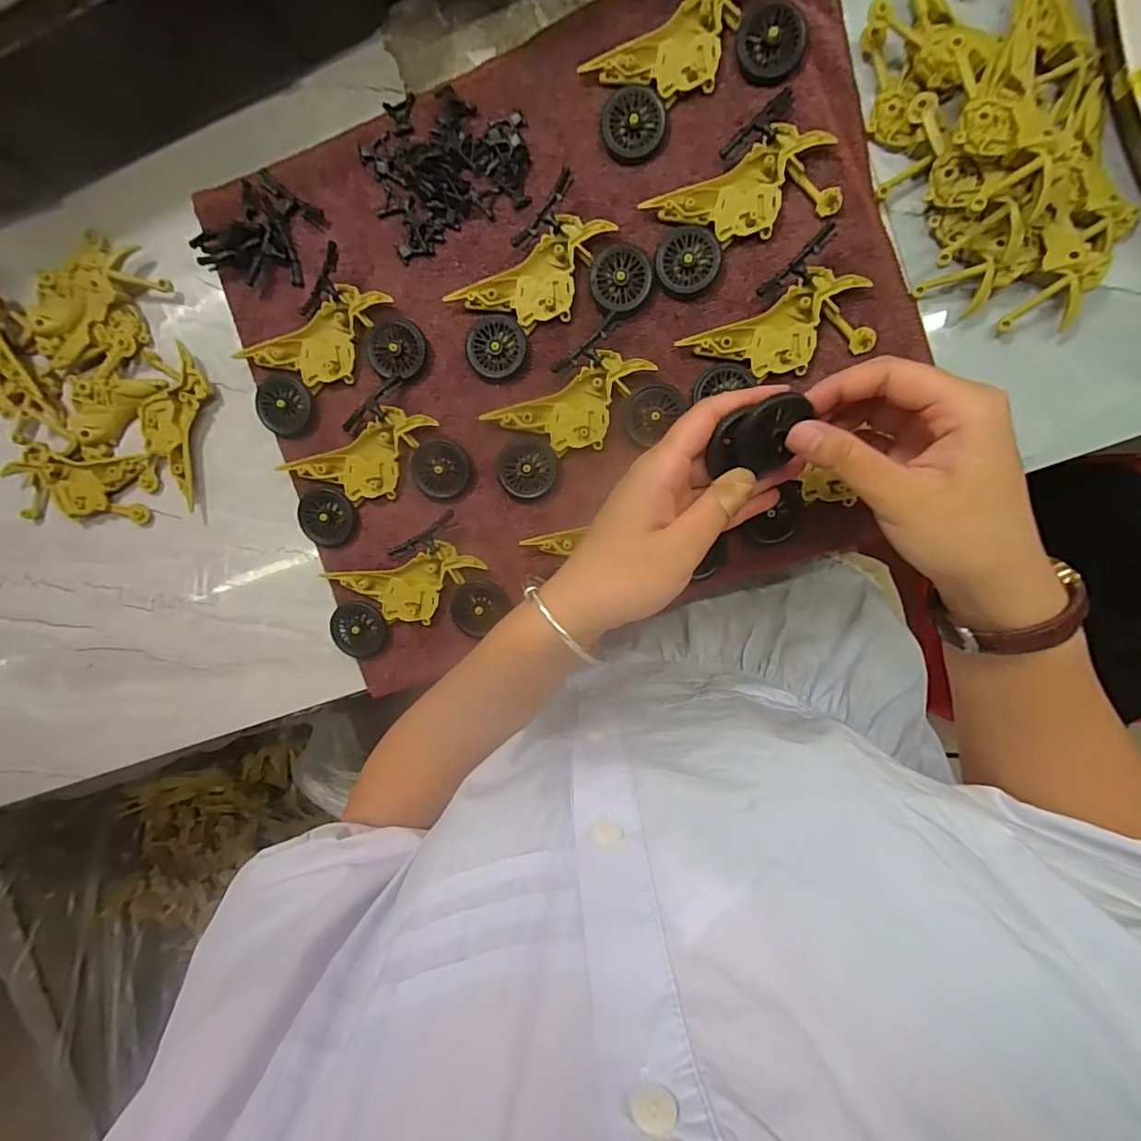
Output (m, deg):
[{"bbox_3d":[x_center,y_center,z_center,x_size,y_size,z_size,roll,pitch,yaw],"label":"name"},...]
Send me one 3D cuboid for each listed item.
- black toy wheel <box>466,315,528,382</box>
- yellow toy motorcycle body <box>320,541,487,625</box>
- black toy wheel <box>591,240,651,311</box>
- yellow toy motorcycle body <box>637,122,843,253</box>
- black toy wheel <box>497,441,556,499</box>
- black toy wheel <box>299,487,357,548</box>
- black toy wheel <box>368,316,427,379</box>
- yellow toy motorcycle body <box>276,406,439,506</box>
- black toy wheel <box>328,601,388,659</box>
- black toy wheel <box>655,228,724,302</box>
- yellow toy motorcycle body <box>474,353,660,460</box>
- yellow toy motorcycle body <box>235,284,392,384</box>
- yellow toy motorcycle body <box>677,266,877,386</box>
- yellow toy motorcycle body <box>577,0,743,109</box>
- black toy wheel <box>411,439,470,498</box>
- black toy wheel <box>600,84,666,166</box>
[{"bbox_3d":[-0.045,-0.137,0.321,0.035,0.009,0.036,1,97,5],"label":"black toy wheel"},{"bbox_3d":[-0.102,0.011,0.339,0.095,0.010,0.046,-17,95,7],"label":"yellow toy motorcycle body"},{"bbox_3d":[0.030,-0.172,0.308,0.034,0.007,0.037,1,97,5],"label":"black toy wheel"},{"bbox_3d":[0.098,-0.213,0.297,0.098,0.011,0.047,-16,95,7],"label":"yellow toy motorcycle body"},{"bbox_3d":[-0.027,-0.063,0.326,0.035,0.007,0.035,1,97,5],"label":"black toy wheel"},{"bbox_3d":[-0.160,-0.034,0.341,0.036,0.009,0.036,1,97,5],"label":"black toy wheel"},{"bbox_3d":[-0.108,-0.138,0.325,0.035,0.011,0.035,1,97,5],"label":"black toy wheel"},{"bbox_3d":[-0.127,-0.069,0.333,0.095,0.011,0.045,-28,94,8],"label":"yellow toy motorcycle body"},{"bbox_3d":[-0.140,0.040,0.346,0.035,0.008,0.037,1,97,5],"label":"black toy wheel"},{"bbox_3d":[0.069,-0.181,0.304,0.036,0.006,0.037,1,97,5],"label":"black toy wheel"},{"bbox_3d":[0.005,-0.098,0.318,0.097,0.010,0.046,-29,94,8],"label":"yellow toy motorcycle body"},{"bbox_3d":[-0.155,-0.141,0.329,0.098,0.010,0.045,-29,94,8],"label":"yellow toy motorcycle body"},{"bbox_3d":[0.120,-0.137,0.303,0.101,0.010,0.048,-18,95,7],"label":"yellow toy motorcycle body"},{"bbox_3d":[0.063,-0.296,0.296,0.100,0.010,0.046,-30,93,8],"label":"yellow toy motorcycle body"},{"bbox_3d":[-0.083,-0.064,0.330,0.036,0.009,0.034,1,97,5],"label":"black toy wheel"},{"bbox_3d":[0.036,-0.256,0.299,0.035,0.009,0.033,1,97,5],"label":"black toy wheel"}]

